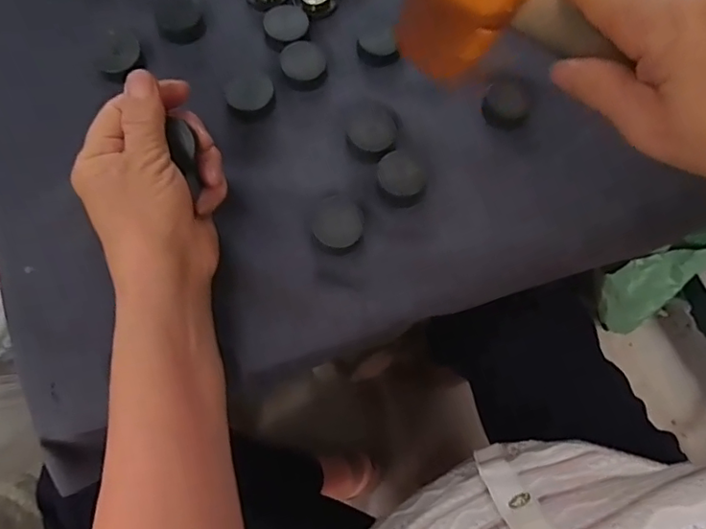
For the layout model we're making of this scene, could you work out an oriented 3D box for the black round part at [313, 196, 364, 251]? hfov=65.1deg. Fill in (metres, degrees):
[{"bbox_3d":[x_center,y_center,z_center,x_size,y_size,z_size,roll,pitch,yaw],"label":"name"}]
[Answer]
[{"bbox_3d":[-0.009,-0.026,0.343,0.031,0.013,0.030,0,68,-1],"label":"black round part"}]

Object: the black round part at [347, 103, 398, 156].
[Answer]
[{"bbox_3d":[0.013,-0.090,0.372,0.032,0.009,0.037,-3,68,-2],"label":"black round part"}]

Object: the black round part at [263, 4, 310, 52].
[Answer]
[{"bbox_3d":[-0.049,-0.173,0.404,0.032,0.008,0.037,-15,69,-7],"label":"black round part"}]

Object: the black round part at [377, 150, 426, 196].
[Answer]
[{"bbox_3d":[0.032,-0.059,0.360,0.030,0.010,0.035,24,70,8],"label":"black round part"}]

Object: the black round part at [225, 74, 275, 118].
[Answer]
[{"bbox_3d":[-0.070,-0.118,0.380,0.032,0.011,0.034,0,68,-1],"label":"black round part"}]

